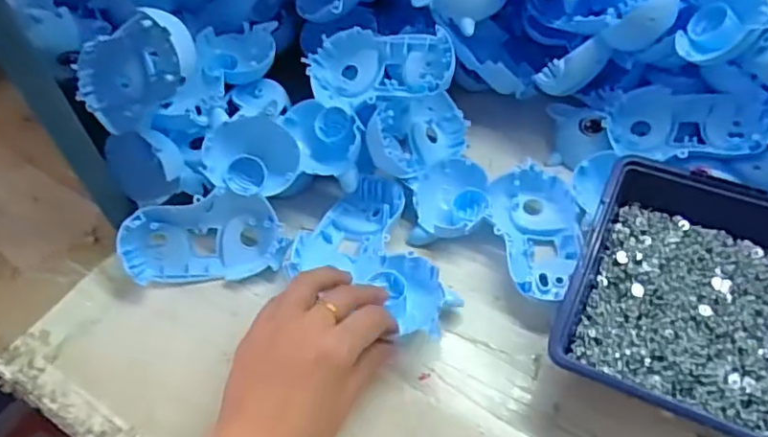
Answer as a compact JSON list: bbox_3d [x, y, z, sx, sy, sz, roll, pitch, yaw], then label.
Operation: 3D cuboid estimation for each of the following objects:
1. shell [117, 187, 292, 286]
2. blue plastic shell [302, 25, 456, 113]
[{"bbox_3d":[-0.138,0.016,0.447,0.120,0.067,0.042,-15,18,-14],"label":"shell"},{"bbox_3d":[-0.004,-0.120,0.470,0.118,0.046,0.068,-1,50,4],"label":"blue plastic shell"}]

